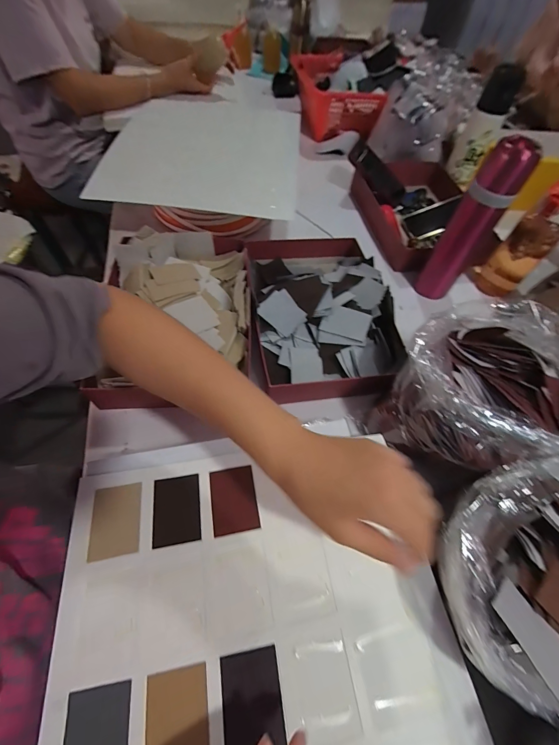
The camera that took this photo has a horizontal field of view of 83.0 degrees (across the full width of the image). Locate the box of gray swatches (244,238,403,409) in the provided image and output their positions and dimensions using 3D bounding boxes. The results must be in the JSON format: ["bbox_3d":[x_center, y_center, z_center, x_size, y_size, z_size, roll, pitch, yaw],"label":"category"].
[{"bbox_3d":[0.061,-0.100,0.519,0.216,0.068,0.306,-4,59,-6],"label":"box of gray swatches"}]

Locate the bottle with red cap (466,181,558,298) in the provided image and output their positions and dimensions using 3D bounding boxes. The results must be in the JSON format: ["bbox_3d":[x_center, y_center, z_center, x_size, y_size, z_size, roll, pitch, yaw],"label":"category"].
[{"bbox_3d":[0.428,-0.221,0.554,0.063,0.205,0.077,-37,67,-23],"label":"bottle with red cap"}]

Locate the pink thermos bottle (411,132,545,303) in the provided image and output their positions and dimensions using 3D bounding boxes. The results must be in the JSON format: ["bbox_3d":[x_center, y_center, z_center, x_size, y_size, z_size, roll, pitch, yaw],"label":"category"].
[{"bbox_3d":[0.298,-0.223,0.503,0.065,0.239,0.056,36,63,17],"label":"pink thermos bottle"}]

